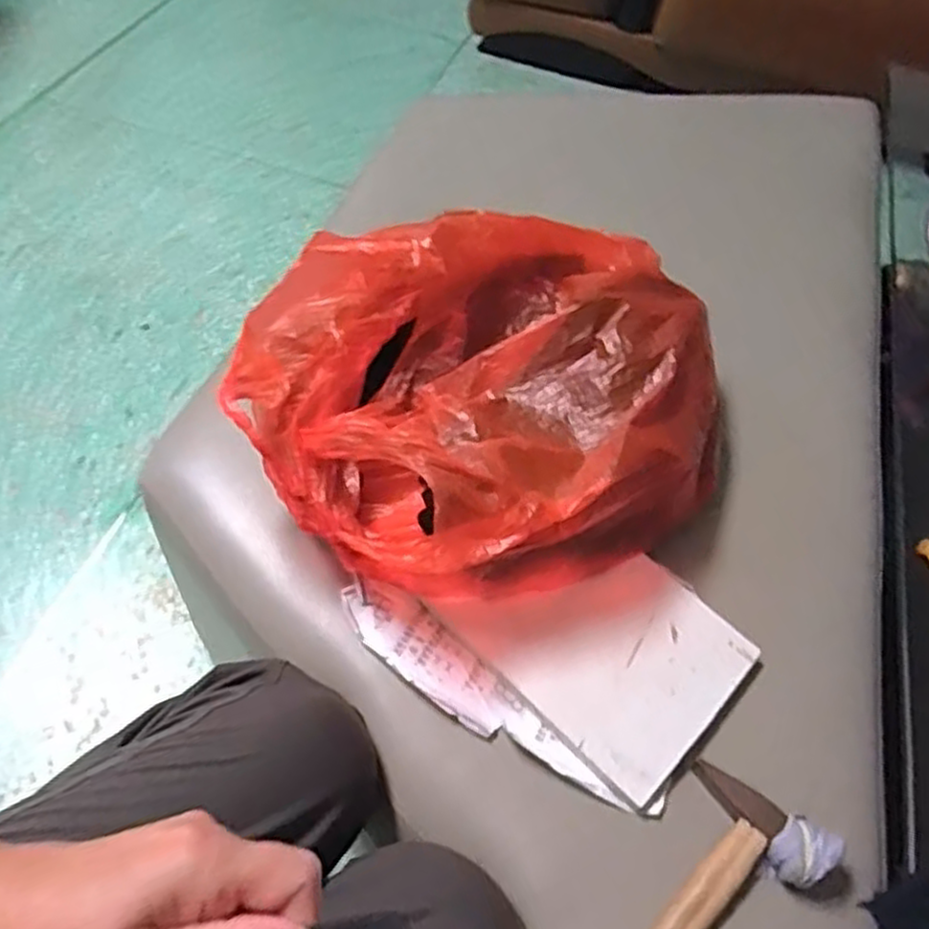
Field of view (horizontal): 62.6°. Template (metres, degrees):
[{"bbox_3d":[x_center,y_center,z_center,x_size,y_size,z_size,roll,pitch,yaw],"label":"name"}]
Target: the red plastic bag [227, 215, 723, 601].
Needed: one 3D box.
[{"bbox_3d":[0.025,-0.054,0.629,0.397,0.144,0.293,-9,57,-15],"label":"red plastic bag"}]

